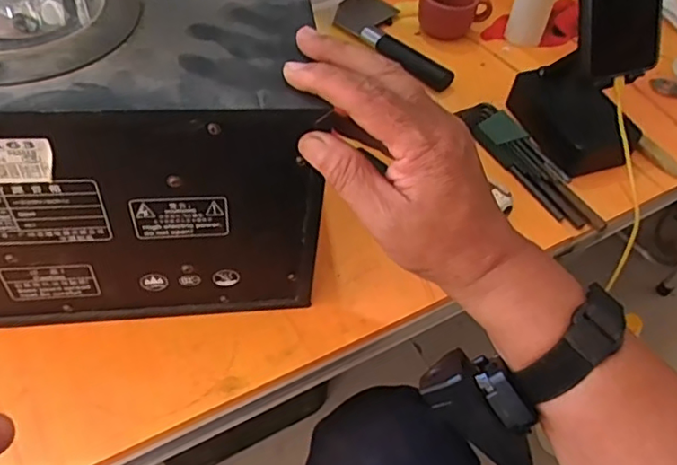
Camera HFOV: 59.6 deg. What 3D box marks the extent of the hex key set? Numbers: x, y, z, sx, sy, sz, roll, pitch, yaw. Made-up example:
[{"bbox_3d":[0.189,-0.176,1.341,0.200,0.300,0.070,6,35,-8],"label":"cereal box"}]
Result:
[{"bbox_3d":[0.181,-0.069,0.563,0.033,0.021,0.174,-21,56,-22],"label":"hex key set"}]

